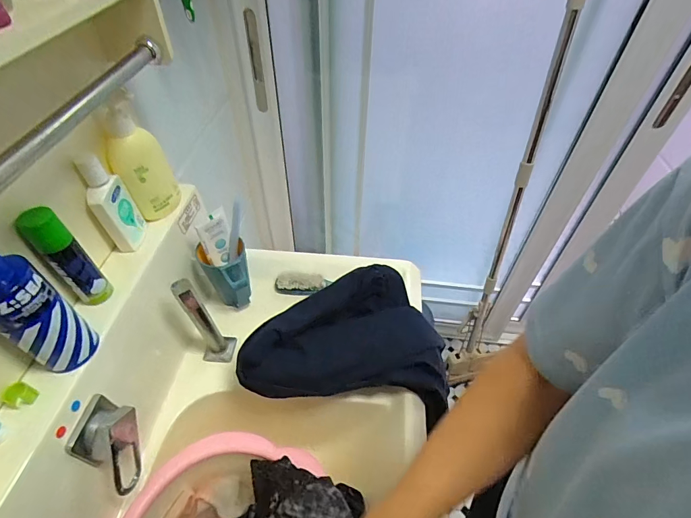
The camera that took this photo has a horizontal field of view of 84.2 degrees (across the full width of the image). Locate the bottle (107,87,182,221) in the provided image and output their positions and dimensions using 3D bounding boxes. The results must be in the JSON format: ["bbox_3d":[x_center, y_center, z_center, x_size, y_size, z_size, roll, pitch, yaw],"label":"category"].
[{"bbox_3d":[-0.272,-0.128,0.509,0.069,0.154,0.039,-23,52,-21],"label":"bottle"}]

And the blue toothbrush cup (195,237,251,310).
[{"bbox_3d":[-0.188,0.035,0.617,0.069,0.112,0.071,1,47,-1],"label":"blue toothbrush cup"}]

